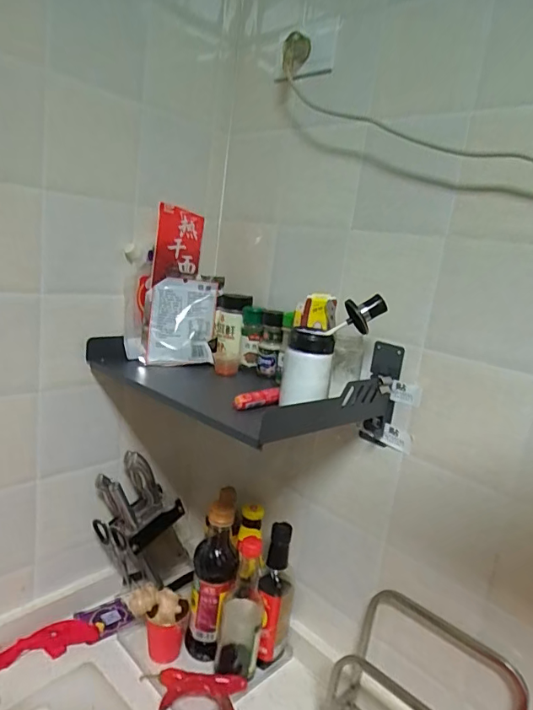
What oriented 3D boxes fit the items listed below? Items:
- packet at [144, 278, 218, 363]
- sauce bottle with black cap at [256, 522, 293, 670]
[{"bbox_3d":[-0.143,-0.057,0.821,0.111,0.148,0.018,5,-15,-13],"label":"packet"},{"bbox_3d":[0.013,0.401,0.788,0.050,0.251,0.065,9,13,8],"label":"sauce bottle with black cap"}]

